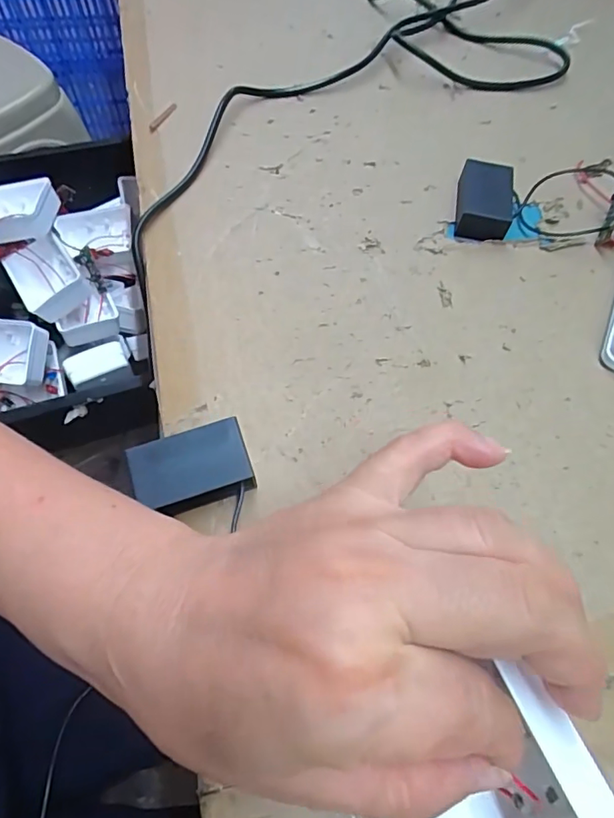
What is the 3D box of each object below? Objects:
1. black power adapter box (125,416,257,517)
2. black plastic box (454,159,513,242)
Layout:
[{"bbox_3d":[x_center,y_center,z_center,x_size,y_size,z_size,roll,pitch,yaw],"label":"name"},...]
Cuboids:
[{"bbox_3d":[-0.047,0.028,0.212,0.046,0.019,0.031,-18,64,-11],"label":"black power adapter box"},{"bbox_3d":[0.105,-0.122,0.300,0.030,0.018,0.048,11,62,5],"label":"black plastic box"}]

